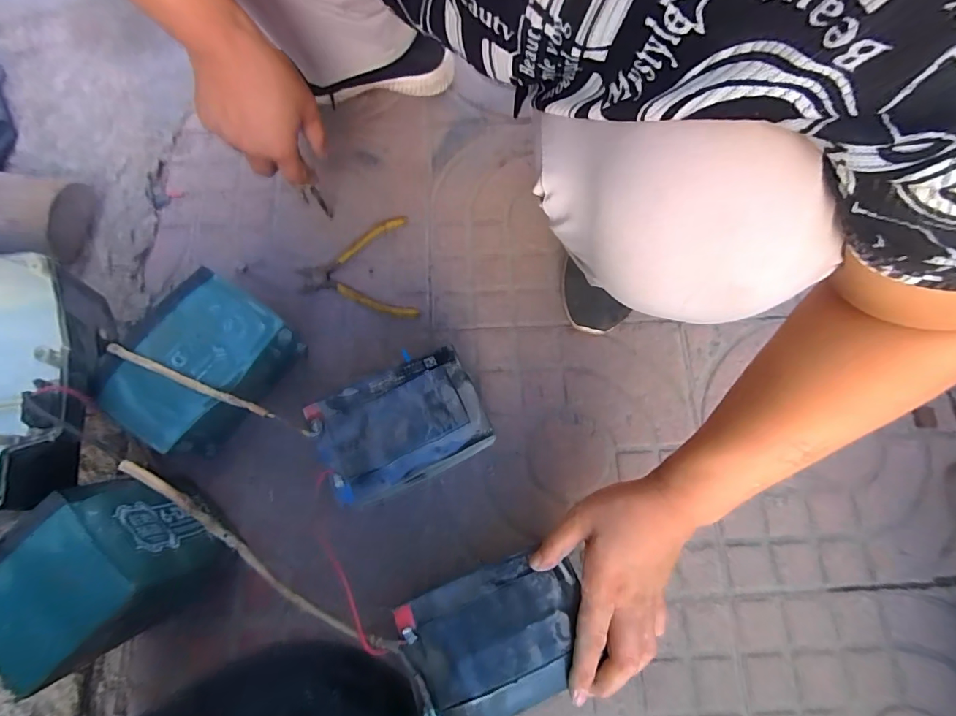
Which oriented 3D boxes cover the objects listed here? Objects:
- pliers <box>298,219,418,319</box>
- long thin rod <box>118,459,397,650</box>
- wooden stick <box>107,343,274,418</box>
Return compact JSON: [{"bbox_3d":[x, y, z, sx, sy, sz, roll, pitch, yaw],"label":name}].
[{"bbox_3d":[-0.149,-0.106,0.539,0.133,0.014,0.135,-9,75,-4],"label":"pliers"},{"bbox_3d":[-0.160,0.148,0.323,0.234,0.014,0.017,39,79,-4],"label":"long thin rod"},{"bbox_3d":[-0.254,0.020,0.390,0.166,0.013,0.009,21,77,6],"label":"wooden stick"}]

